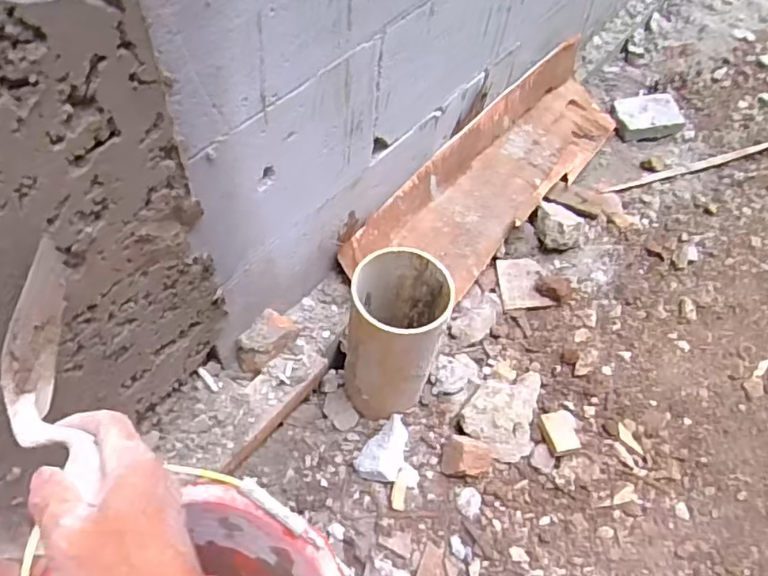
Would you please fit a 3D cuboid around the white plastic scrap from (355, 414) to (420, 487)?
[{"bbox_3d":[0.006,0.222,0.788,0.083,0.039,0.092,5,57,-1],"label":"white plastic scrap"}]

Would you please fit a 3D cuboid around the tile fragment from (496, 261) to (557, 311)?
[{"bbox_3d":[0.238,-0.009,0.980,0.081,0.009,0.095,-2,58,-6],"label":"tile fragment"}]

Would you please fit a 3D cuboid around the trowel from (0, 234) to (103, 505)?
[{"bbox_3d":[-0.208,0.093,0.366,0.041,0.084,0.276,-18,65,-15],"label":"trowel"}]

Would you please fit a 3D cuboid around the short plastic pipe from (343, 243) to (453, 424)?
[{"bbox_3d":[0.011,0.063,0.727,0.112,0.222,0.110,2,57,-3],"label":"short plastic pipe"}]

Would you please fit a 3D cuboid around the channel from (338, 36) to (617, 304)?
[{"bbox_3d":[0.222,-0.208,1.042,0.178,0.123,0.730,37,62,18],"label":"channel"}]

